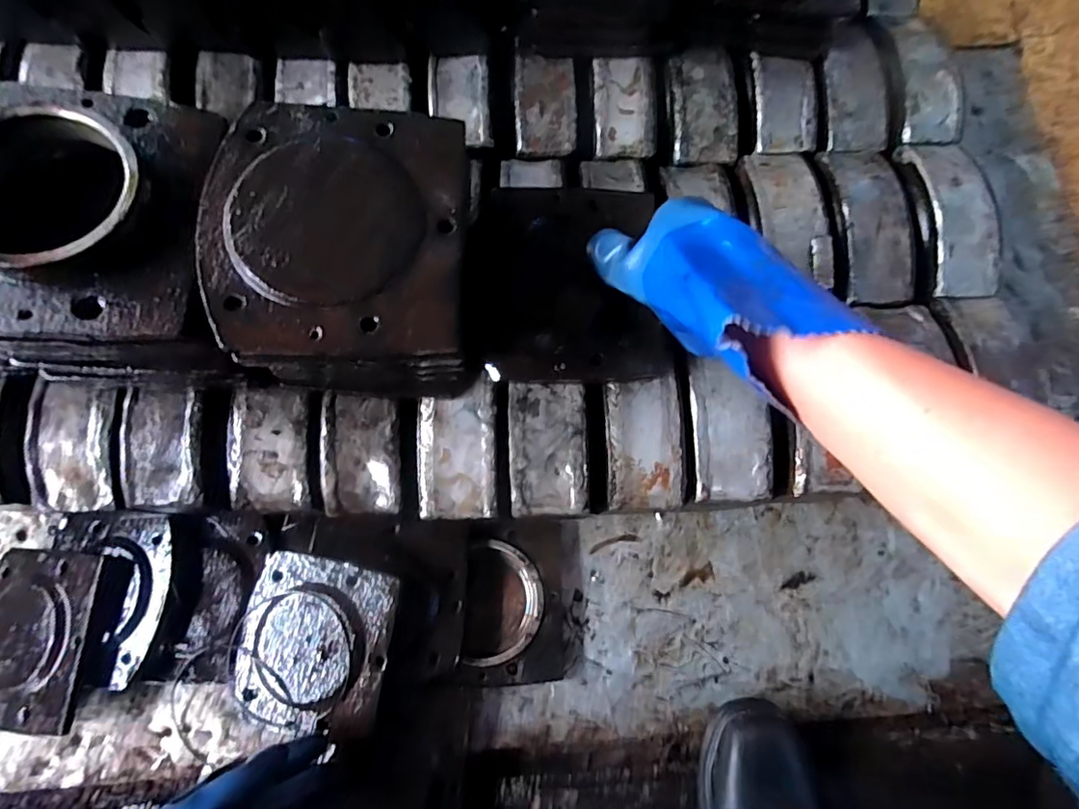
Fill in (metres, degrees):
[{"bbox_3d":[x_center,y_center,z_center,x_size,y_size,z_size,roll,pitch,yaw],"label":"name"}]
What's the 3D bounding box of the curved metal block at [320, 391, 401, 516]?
[{"bbox_3d":[-0.140,0.039,0.432,0.059,0.032,0.093,0,91,-1],"label":"curved metal block"}]

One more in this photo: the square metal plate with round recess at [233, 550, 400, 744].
[{"bbox_3d":[-0.207,0.221,0.493,0.142,0.011,0.151,8,83,9],"label":"square metal plate with round recess"}]

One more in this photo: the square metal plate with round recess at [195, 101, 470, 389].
[{"bbox_3d":[-0.118,-0.099,0.320,0.146,0.032,0.173,0,77,-1],"label":"square metal plate with round recess"}]

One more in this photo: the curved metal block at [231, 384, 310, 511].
[{"bbox_3d":[-0.210,0.034,0.421,0.057,0.032,0.091,-1,77,-1],"label":"curved metal block"}]

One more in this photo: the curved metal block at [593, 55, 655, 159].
[{"bbox_3d":[0.081,-0.285,0.521,0.057,0.025,0.098,-2,92,-2],"label":"curved metal block"}]

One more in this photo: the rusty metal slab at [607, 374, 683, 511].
[{"bbox_3d":[0.083,0.031,0.429,0.056,0.029,0.099,-2,77,-1],"label":"rusty metal slab"}]

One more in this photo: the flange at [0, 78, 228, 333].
[{"bbox_3d":[-0.273,-0.118,0.311,0.150,0.042,0.163,2,77,0],"label":"flange"}]

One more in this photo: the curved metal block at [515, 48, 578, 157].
[{"bbox_3d":[0.006,-0.287,0.513,0.058,0.010,0.098,-2,87,-1],"label":"curved metal block"}]

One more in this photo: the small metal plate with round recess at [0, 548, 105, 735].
[{"bbox_3d":[-0.487,0.223,0.515,0.134,0.017,0.161,5,80,12],"label":"small metal plate with round recess"}]

